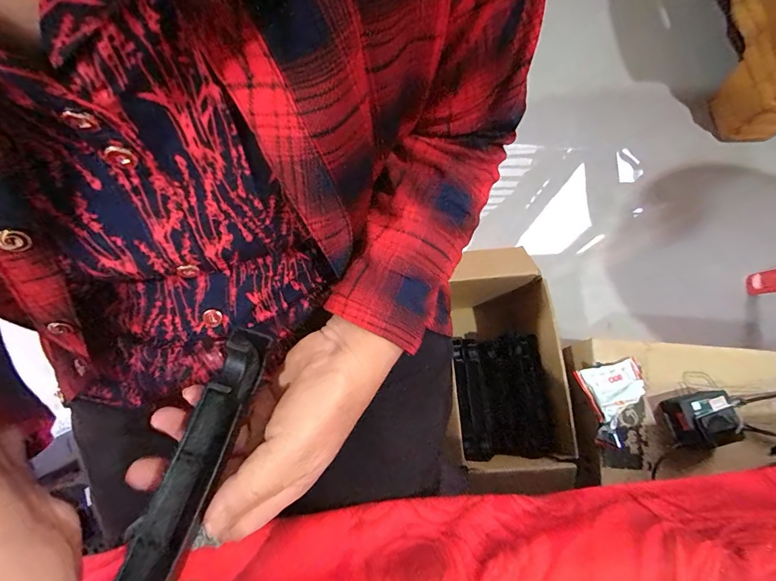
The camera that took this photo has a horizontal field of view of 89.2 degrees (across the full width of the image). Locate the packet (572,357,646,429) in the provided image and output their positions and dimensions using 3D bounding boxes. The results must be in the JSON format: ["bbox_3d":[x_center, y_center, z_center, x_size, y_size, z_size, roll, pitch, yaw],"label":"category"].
[{"bbox_3d":[0.365,0.151,0.623,0.109,0.033,0.084,-20,75,-8],"label":"packet"}]

